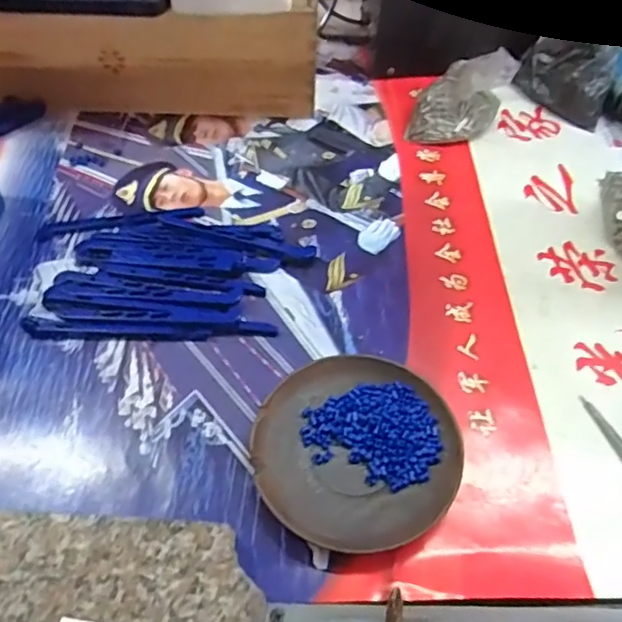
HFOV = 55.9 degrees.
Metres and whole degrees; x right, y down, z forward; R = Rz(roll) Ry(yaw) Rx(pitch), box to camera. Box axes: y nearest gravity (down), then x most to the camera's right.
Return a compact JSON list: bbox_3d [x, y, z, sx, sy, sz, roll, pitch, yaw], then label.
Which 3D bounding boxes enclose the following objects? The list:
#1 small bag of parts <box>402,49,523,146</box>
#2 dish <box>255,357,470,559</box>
[{"bbox_3d":[0.128,-0.182,0.500,0.073,0.060,0.070,19,55,13],"label":"small bag of parts"},{"bbox_3d":[0.026,0.078,0.337,0.112,0.015,0.110,0,53,-1],"label":"dish"}]

